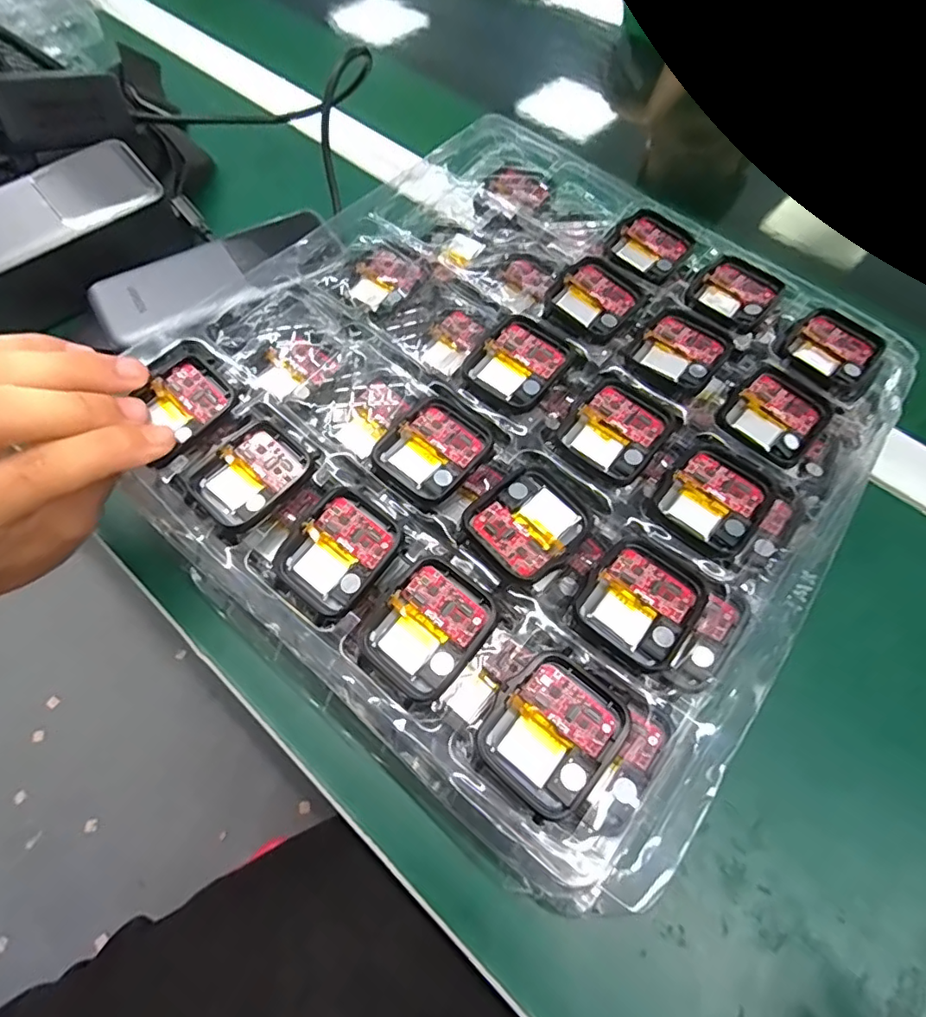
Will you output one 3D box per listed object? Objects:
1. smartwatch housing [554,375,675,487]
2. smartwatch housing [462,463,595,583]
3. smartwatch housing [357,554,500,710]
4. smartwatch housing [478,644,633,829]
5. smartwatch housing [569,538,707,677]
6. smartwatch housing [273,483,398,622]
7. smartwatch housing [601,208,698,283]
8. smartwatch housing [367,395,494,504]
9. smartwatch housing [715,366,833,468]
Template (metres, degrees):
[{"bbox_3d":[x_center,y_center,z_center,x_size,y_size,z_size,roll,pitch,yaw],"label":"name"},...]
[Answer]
[{"bbox_3d":[0.063,-0.033,0.226,0.038,0.006,0.044,37,67,16],"label":"smartwatch housing"},{"bbox_3d":[0.025,0.005,0.204,0.041,0.005,0.039,-39,71,-20],"label":"smartwatch housing"},{"bbox_3d":[-0.013,0.041,0.187,0.037,0.009,0.045,36,67,18],"label":"smartwatch housing"},{"bbox_3d":[0.028,0.071,0.174,0.037,0.011,0.041,38,68,19],"label":"smartwatch housing"},{"bbox_3d":[0.063,0.033,0.195,0.037,0.005,0.041,37,67,16],"label":"smartwatch housing"},{"bbox_3d":[-0.046,0.015,0.202,0.037,0.006,0.041,36,66,15],"label":"smartwatch housing"},{"bbox_3d":[0.096,-0.136,0.282,0.037,0.007,0.044,39,67,16],"label":"smartwatch housing"},{"bbox_3d":[-0.011,-0.024,0.223,0.037,0.007,0.045,37,67,16],"label":"smartwatch housing"},{"bbox_3d":[0.134,-0.041,0.233,0.037,0.005,0.044,39,67,17],"label":"smartwatch housing"}]

